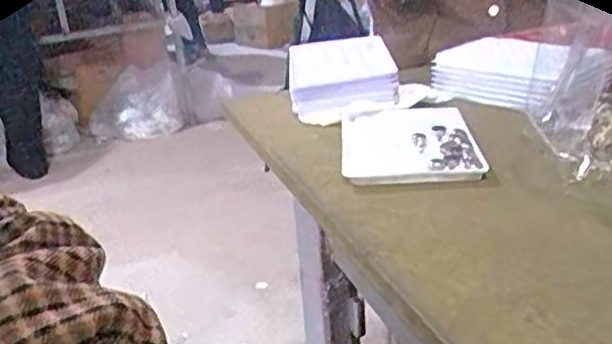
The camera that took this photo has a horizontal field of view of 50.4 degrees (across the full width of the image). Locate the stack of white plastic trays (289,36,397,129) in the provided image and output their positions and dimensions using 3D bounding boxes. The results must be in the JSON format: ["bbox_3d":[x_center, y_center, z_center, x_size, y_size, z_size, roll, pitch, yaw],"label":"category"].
[{"bbox_3d":[0.033,-0.088,0.598,0.092,0.034,0.158,-6,24,0],"label":"stack of white plastic trays"}]

